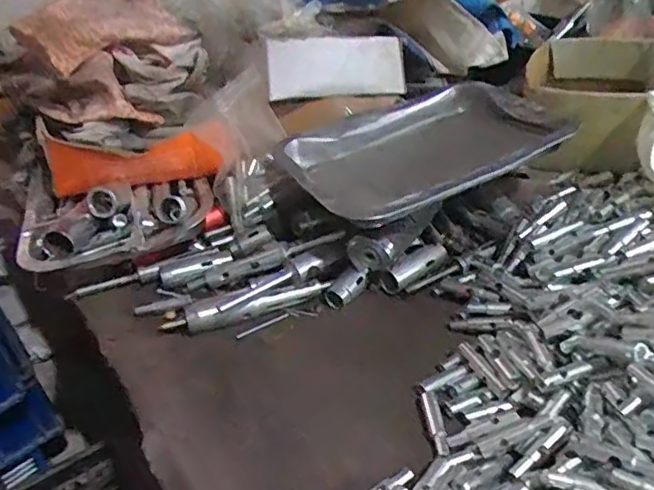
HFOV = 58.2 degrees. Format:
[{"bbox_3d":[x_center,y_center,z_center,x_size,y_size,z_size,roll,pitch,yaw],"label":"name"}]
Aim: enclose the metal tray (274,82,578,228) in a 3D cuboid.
[{"bbox_3d":[0.095,-0.082,0.577,0.256,0.068,0.179,-21,39,-17],"label":"metal tray"}]

